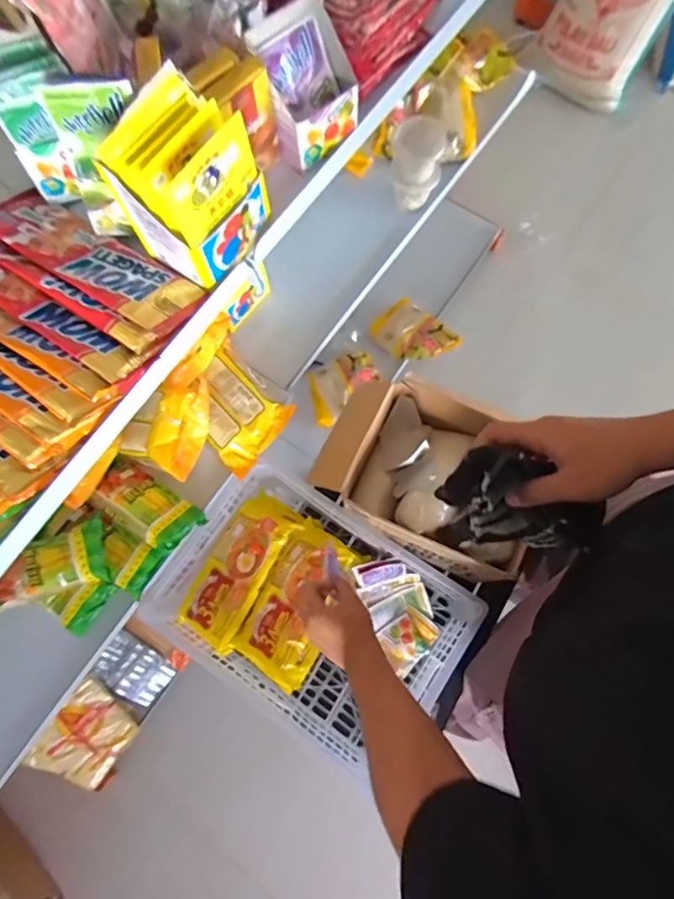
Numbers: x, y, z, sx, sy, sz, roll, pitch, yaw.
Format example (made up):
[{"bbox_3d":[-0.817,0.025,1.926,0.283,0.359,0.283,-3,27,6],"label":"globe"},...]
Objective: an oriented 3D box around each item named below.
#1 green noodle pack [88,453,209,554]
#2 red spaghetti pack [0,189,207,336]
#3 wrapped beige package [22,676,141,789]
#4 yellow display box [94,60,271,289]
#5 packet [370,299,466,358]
[{"bbox_3d":[-0.296,0.086,0.763,0.165,0.048,0.083,33,77,10],"label":"green noodle pack"},{"bbox_3d":[-0.254,-0.196,0.512,0.247,0.020,0.078,31,57,10],"label":"red spaghetti pack"},{"bbox_3d":[-0.517,0.600,1.043,0.178,0.019,0.186,45,75,-28],"label":"wrapped beige package"},{"bbox_3d":[-0.134,-0.242,0.461,0.084,0.126,0.109,30,77,9],"label":"yellow display box"},{"bbox_3d":[0.201,-0.296,1.283,0.188,0.051,0.140,41,79,12],"label":"packet"}]

